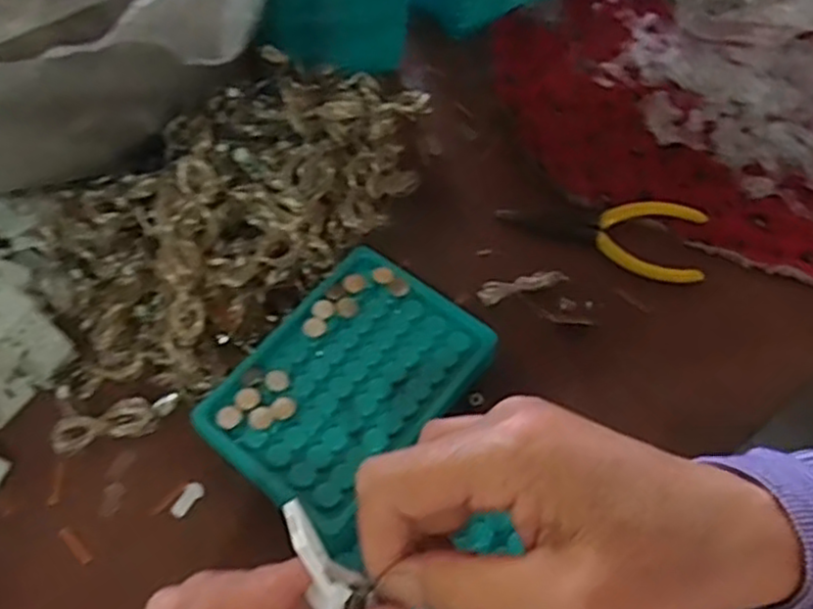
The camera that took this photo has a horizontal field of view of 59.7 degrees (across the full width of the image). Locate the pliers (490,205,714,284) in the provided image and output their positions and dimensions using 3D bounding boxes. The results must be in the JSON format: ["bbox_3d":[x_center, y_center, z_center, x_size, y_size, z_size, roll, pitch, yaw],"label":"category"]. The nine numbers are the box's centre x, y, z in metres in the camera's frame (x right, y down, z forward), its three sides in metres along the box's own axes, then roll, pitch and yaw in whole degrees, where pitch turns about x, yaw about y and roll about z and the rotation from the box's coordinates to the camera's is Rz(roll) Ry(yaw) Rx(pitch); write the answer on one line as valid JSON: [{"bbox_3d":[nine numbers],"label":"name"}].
[{"bbox_3d":[0.117,-0.043,0.427,0.119,0.009,0.050,9,61,5],"label":"pliers"}]

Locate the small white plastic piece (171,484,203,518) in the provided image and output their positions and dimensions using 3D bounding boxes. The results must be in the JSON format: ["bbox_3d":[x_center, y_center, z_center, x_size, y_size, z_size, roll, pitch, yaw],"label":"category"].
[{"bbox_3d":[-0.110,0.098,0.355,0.009,0.004,0.019,33,66,17],"label":"small white plastic piece"}]

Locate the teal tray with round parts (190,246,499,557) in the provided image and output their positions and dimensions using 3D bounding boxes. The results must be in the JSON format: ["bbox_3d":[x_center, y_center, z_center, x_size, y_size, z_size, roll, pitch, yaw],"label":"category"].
[{"bbox_3d":[-0.030,0.042,0.369,0.097,0.029,0.133,35,66,17],"label":"teal tray with round parts"}]

